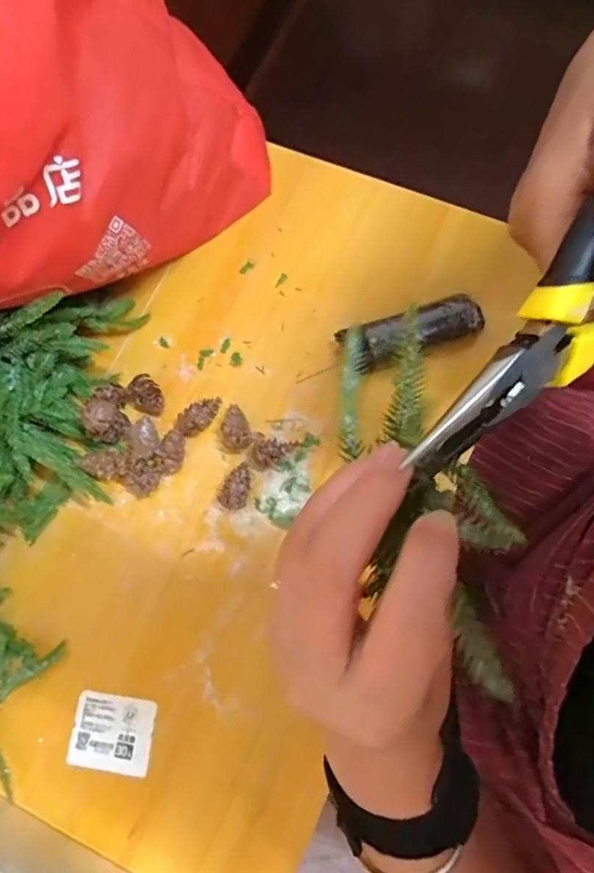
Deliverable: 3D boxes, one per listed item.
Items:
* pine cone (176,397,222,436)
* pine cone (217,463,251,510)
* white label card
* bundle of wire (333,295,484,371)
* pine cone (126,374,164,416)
[{"bbox_3d":[-0.076,-0.016,0.427,0.040,0.018,0.019,-44,76,-6],"label":"pine cone"},{"bbox_3d":[-0.047,0.038,0.411,0.021,0.017,0.034,6,77,7],"label":"pine cone"},{"bbox_3d":[-0.131,0.210,0.386,0.059,0.004,0.048,5,73,7],"label":"white label card"},{"bbox_3d":[0.090,-0.078,0.429,0.113,0.035,0.040,-15,75,1],"label":"bundle of wire"},{"bbox_3d":[-0.121,-0.033,0.433,0.025,0.018,0.034,-39,76,-4],"label":"pine cone"}]

